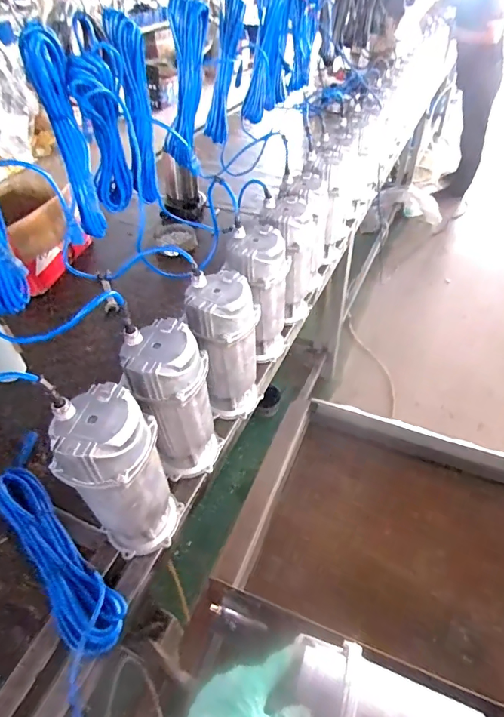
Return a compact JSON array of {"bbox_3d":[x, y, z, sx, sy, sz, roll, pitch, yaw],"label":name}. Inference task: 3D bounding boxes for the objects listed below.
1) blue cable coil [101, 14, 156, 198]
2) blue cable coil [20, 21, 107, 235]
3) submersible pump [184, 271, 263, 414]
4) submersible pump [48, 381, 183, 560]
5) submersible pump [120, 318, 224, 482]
[{"bbox_3d":[-0.244,-0.514,0.930,0.074,0.352,0.093,-11,45,-8],"label":"blue cable coil"},{"bbox_3d":[-0.331,-0.388,0.796,0.059,0.346,0.056,-15,46,-12],"label":"blue cable coil"},{"bbox_3d":[-0.050,-0.013,0.865,0.133,0.291,0.115,-8,45,-5],"label":"submersible pump"},{"bbox_3d":[-0.200,0.186,0.669,0.139,0.291,0.125,-22,48,-19],"label":"submersible pump"},{"bbox_3d":[-0.131,0.087,0.765,0.124,0.296,0.114,-33,52,-27],"label":"submersible pump"}]

